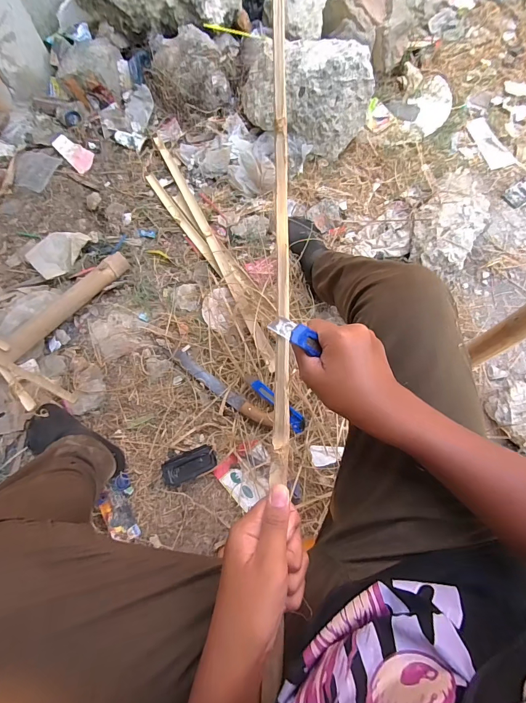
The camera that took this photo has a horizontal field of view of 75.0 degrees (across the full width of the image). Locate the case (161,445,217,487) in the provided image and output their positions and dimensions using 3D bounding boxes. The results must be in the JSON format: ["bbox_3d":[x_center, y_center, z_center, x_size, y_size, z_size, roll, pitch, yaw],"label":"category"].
[{"bbox_3d":[-0.153,0.237,0.713,0.112,0.012,0.054,-24,70,-6],"label":"case"}]

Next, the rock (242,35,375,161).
[{"bbox_3d":[0.111,-0.708,0.954,0.365,0.216,0.175,16,71,7],"label":"rock"}]

